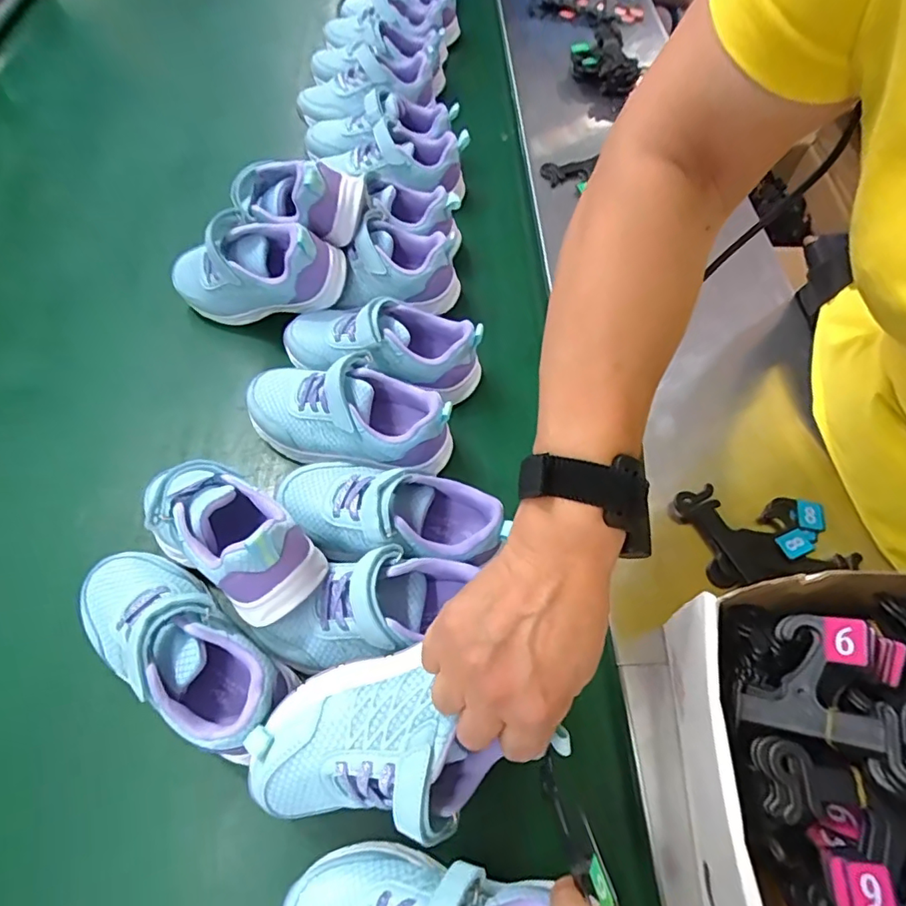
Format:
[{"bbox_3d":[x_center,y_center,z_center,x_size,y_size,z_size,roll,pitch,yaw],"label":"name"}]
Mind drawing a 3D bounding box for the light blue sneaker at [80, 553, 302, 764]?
[{"bbox_3d":[-0.179,0.124,0.351,0.172,0.078,0.075,25,63,14],"label":"light blue sneaker"}]

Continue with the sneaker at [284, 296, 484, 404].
[{"bbox_3d":[-0.066,-0.098,0.482,0.182,0.076,0.074,15,61,8],"label":"sneaker"}]

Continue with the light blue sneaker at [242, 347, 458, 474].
[{"bbox_3d":[-0.088,-0.036,0.442,0.173,0.071,0.079,6,60,3],"label":"light blue sneaker"}]

